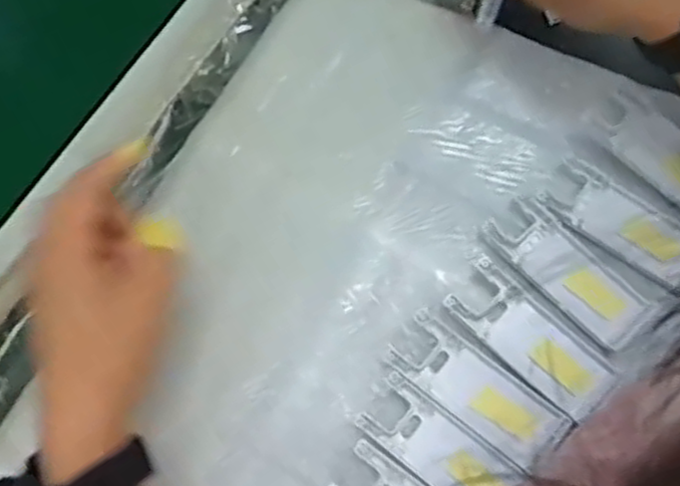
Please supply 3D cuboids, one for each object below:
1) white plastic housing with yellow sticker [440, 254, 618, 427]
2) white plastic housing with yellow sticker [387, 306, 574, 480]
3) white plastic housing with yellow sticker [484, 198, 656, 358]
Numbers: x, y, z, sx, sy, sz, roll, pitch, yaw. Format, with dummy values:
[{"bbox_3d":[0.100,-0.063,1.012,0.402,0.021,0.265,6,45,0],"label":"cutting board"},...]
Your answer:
[{"bbox_3d":[0.111,0.056,0.449,0.099,0.007,0.039,43,80,12],"label":"white plastic housing with yellow sticker"},{"bbox_3d":[0.079,0.085,0.442,0.104,0.013,0.039,38,79,11],"label":"white plastic housing with yellow sticker"},{"bbox_3d":[0.138,0.016,0.462,0.043,0.006,0.099,-41,77,-9],"label":"white plastic housing with yellow sticker"}]

